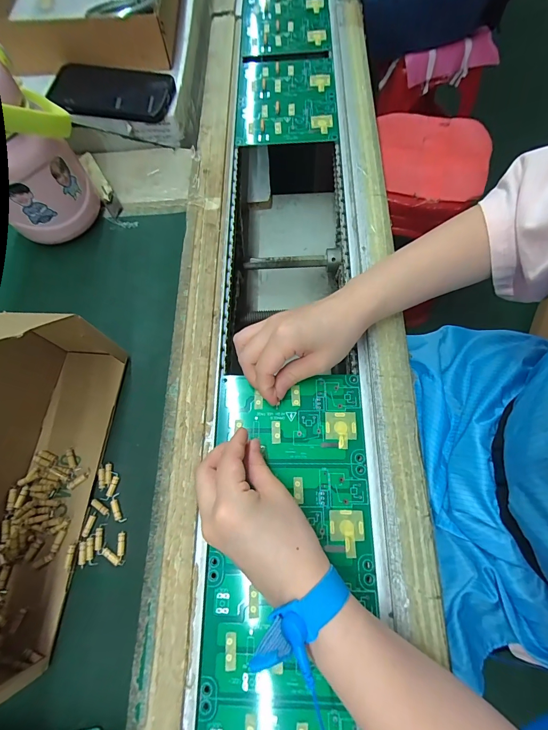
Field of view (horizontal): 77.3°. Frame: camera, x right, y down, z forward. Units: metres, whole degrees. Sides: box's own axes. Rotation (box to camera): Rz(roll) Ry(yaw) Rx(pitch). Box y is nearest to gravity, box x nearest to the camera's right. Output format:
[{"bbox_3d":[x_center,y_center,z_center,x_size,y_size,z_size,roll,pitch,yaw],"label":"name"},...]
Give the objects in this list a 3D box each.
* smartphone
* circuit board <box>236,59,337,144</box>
[{"bbox_3d":[-0.195,-0.334,0.416,0.139,0.011,0.071,6,83,0],"label":"smartphone"},{"bbox_3d":[0.017,-0.368,0.475,0.132,0.017,0.160,1,70,1],"label":"circuit board"}]

